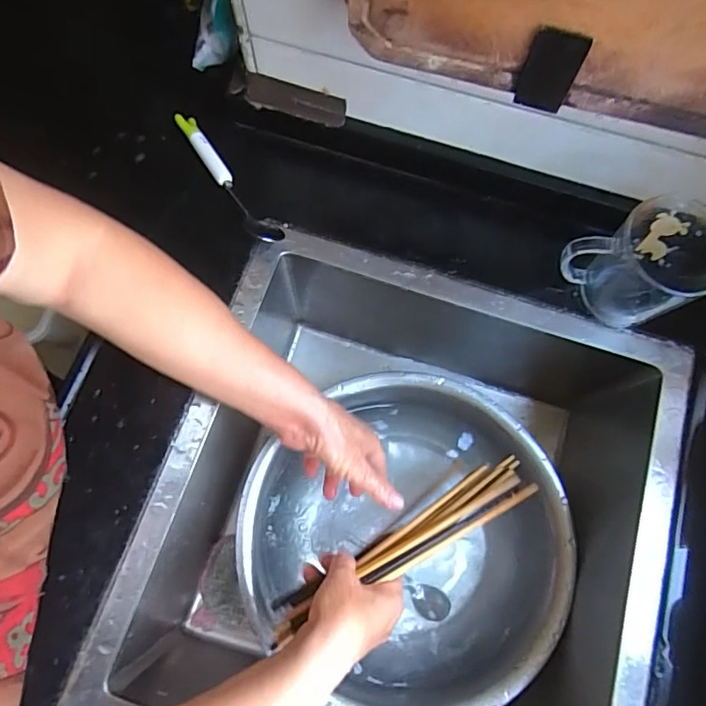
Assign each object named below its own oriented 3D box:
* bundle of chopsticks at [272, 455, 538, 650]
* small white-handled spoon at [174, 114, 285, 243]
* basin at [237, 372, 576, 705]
[{"bbox_3d":[0.050,0.173,0.475,0.270,0.032,0.044,-26,76,-17],"label":"bundle of chopsticks"},{"bbox_3d":[-0.126,-0.172,0.509,0.025,0.014,0.171,-36,77,-10],"label":"small white-handled spoon"},{"bbox_3d":[0.062,0.194,0.569,0.310,0.088,0.315,0,74,-1],"label":"basin"}]

